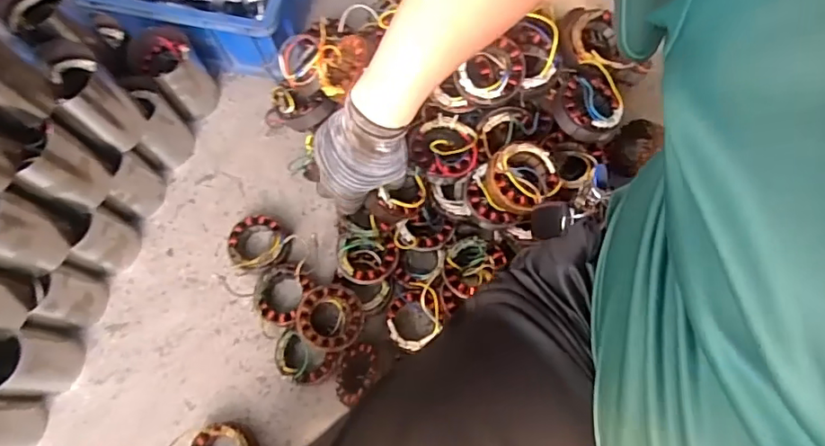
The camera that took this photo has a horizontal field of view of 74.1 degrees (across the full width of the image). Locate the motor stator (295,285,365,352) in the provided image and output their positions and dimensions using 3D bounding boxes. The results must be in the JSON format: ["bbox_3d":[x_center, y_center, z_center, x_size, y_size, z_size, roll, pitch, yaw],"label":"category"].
[{"bbox_3d":[-0.111,0.130,0.738,0.090,0.028,0.085,0,72,1],"label":"motor stator"}]

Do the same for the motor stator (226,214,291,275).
[{"bbox_3d":[-0.228,0.027,0.818,0.090,0.051,0.093,0,72,1],"label":"motor stator"}]

